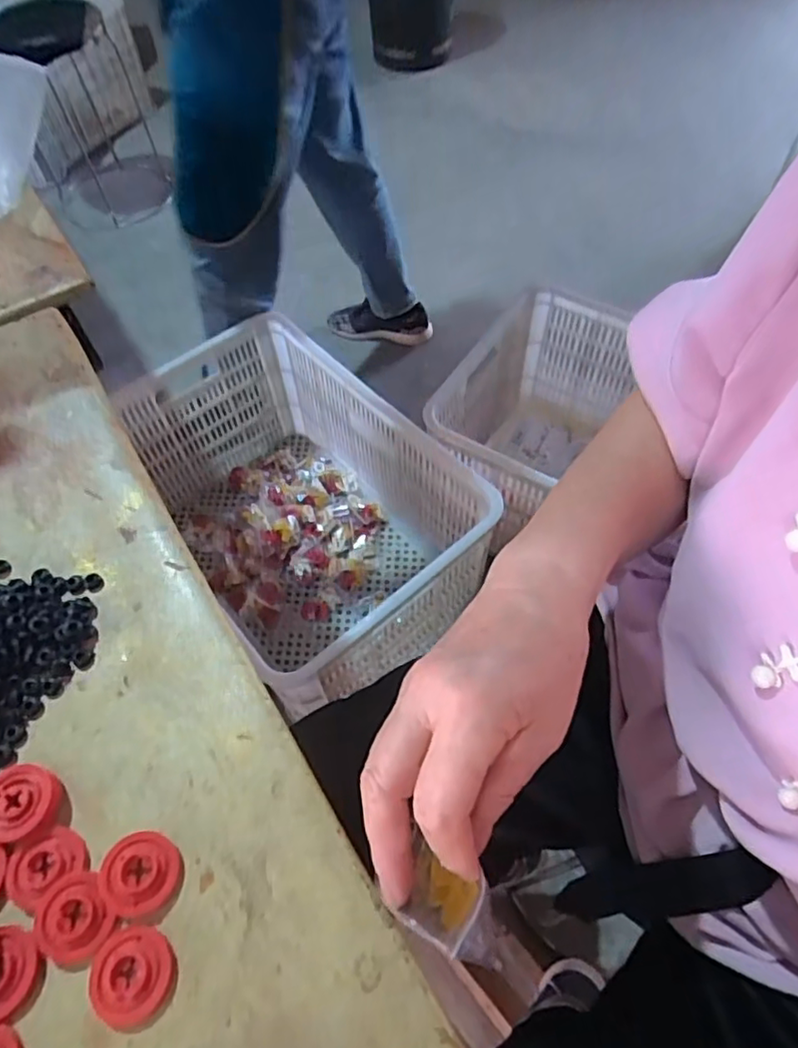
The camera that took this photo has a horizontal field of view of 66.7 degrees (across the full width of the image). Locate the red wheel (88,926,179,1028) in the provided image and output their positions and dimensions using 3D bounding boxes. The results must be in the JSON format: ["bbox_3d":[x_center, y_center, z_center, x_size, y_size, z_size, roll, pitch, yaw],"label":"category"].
[{"bbox_3d":[-0.110,0.186,0.250,0.034,0.008,0.032,-1,58,2],"label":"red wheel"}]

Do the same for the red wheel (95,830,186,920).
[{"bbox_3d":[-0.114,0.154,0.268,0.033,0.010,0.032,-1,58,2],"label":"red wheel"}]

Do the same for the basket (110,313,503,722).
[{"bbox_3d":[-0.174,-0.023,1.082,0.404,0.326,0.618,-37,64,-18],"label":"basket"}]

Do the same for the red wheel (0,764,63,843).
[{"bbox_3d":[-0.177,0.130,0.283,0.033,0.012,0.032,-1,58,2],"label":"red wheel"}]

